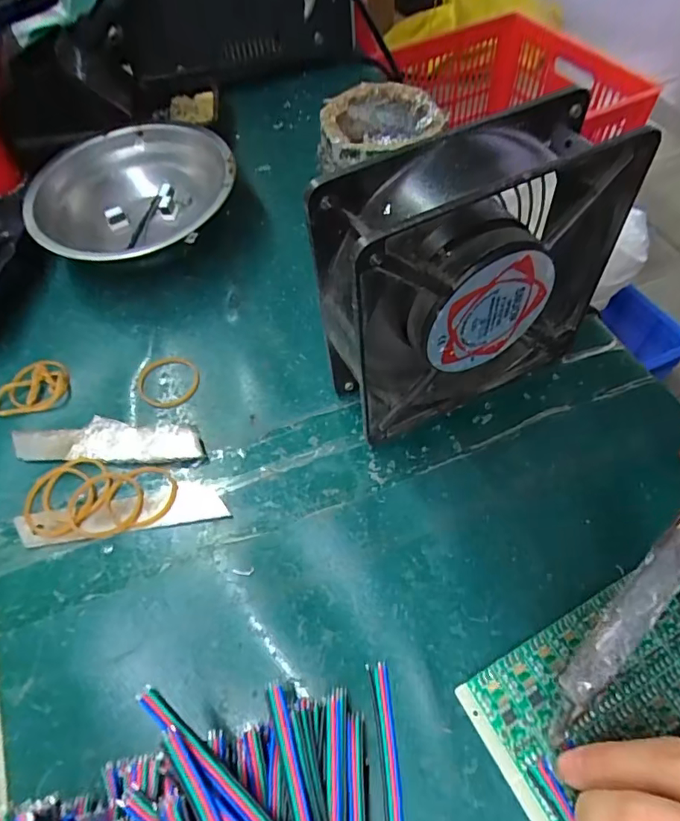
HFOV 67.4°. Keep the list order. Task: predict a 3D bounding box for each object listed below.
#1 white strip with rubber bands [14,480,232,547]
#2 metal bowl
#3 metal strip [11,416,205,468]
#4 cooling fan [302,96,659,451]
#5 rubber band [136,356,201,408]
[{"bbox_3d":[-0.102,0.046,0.237,0.096,0.004,0.022,-9,58,-2],"label":"white strip with rubber bands"},{"bbox_3d":[-0.130,-0.131,0.329,0.121,0.043,0.121,-1,58,2],"label":"metal bowl"},{"bbox_3d":[-0.117,0.015,0.256,0.099,0.007,0.021,2,58,5],"label":"metal strip"},{"bbox_3d":[0.053,-0.051,0.219,0.121,0.120,0.040,-24,60,-11],"label":"cooling fan"},{"bbox_3d":[-0.094,-0.017,0.278,0.033,0.004,0.034,-1,58,2],"label":"rubber band"}]

